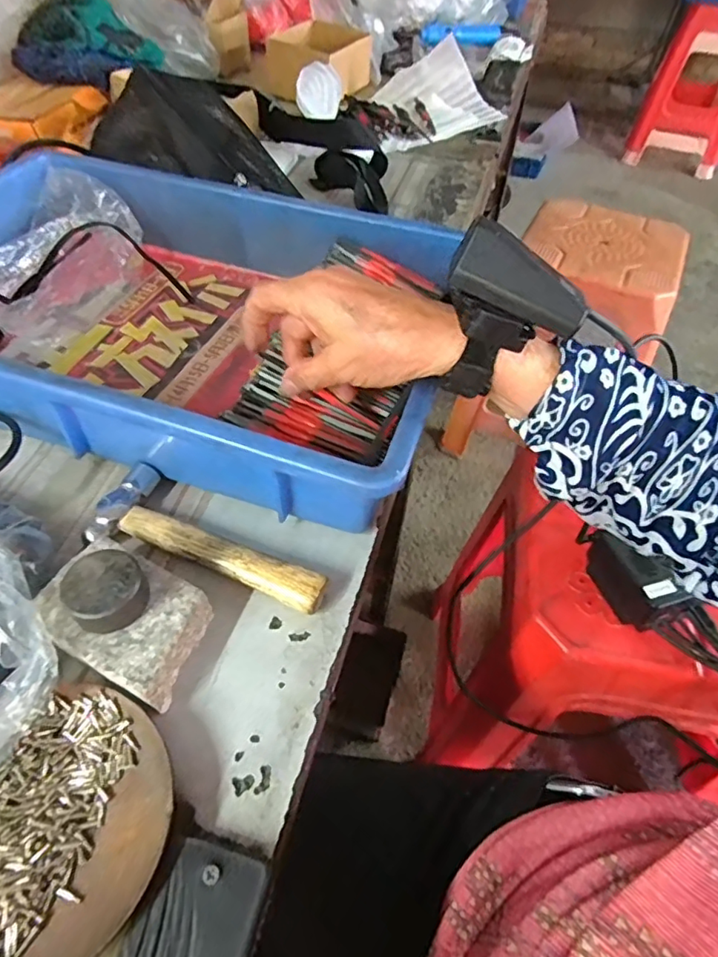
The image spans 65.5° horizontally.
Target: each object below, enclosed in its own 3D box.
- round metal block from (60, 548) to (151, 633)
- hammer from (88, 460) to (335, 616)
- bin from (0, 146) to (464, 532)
[{"bbox_3d":[-0.128,0.057,0.284,0.034,0.023,0.037,1,50,-1],"label":"round metal block"},{"bbox_3d":[-0.087,0.034,0.343,0.148,0.019,0.058,15,51,10],"label":"hammer"},{"bbox_3d":[-0.147,-0.138,0.432,0.436,0.077,0.286,15,51,10],"label":"bin"}]

